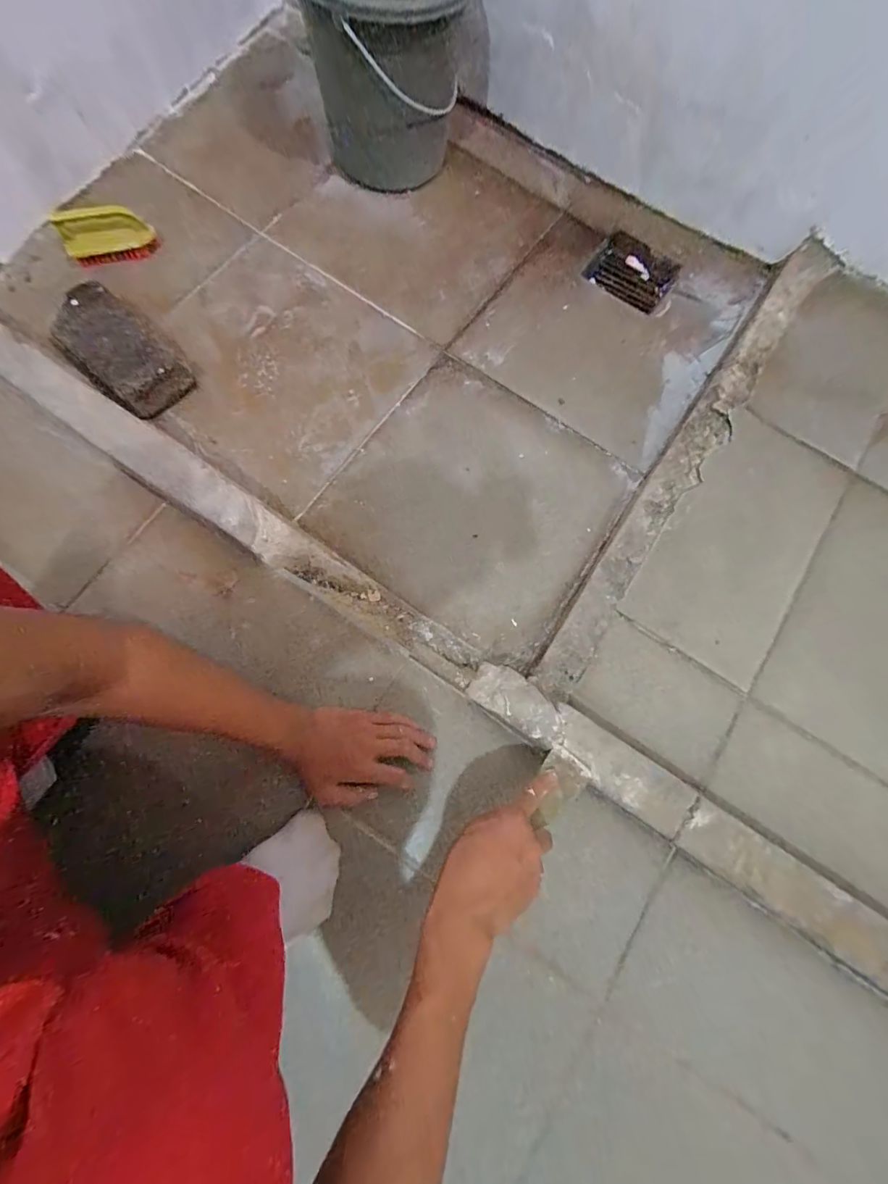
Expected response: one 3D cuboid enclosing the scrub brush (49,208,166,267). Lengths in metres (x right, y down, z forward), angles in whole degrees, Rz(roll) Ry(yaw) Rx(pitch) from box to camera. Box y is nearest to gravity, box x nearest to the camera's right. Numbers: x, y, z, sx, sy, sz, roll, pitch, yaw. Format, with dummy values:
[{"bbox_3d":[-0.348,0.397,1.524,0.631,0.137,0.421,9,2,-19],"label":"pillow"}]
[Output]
[{"bbox_3d":[-0.551,-0.596,0.730,0.145,0.069,0.045,-10,56,-2],"label":"scrub brush"}]

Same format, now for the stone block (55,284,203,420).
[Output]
[{"bbox_3d":[-0.492,-0.370,0.676,0.132,0.076,0.206,-42,81,-10],"label":"stone block"}]

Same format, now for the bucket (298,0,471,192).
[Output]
[{"bbox_3d":[-0.087,-0.872,0.723,0.252,0.274,0.255,1,77,-3],"label":"bucket"}]

